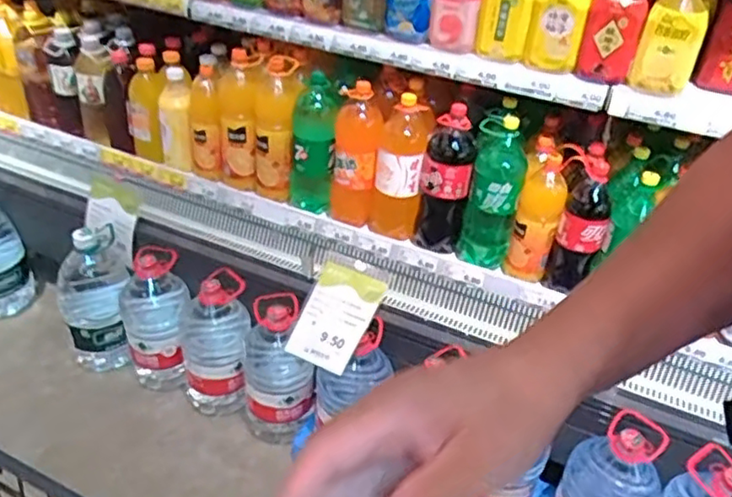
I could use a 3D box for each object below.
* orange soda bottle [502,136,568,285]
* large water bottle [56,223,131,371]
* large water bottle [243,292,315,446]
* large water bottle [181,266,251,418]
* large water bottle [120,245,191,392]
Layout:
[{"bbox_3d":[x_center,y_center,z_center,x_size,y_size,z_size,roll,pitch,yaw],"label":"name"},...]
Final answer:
[{"bbox_3d":[0.337,-0.058,1.285,0.090,0.277,0.097,16,35,15],"label":"orange soda bottle"},{"bbox_3d":[-0.658,0.133,1.573,0.165,0.356,0.149,-10,37,-22],"label":"large water bottle"},{"bbox_3d":[-0.193,0.269,1.416,0.151,0.339,0.144,-1,34,-9],"label":"large water bottle"},{"bbox_3d":[-0.343,0.212,1.485,0.151,0.353,0.173,-4,35,-13],"label":"large water bottle"},{"bbox_3d":[-0.496,0.168,1.533,0.154,0.364,0.158,-7,36,-18],"label":"large water bottle"}]

